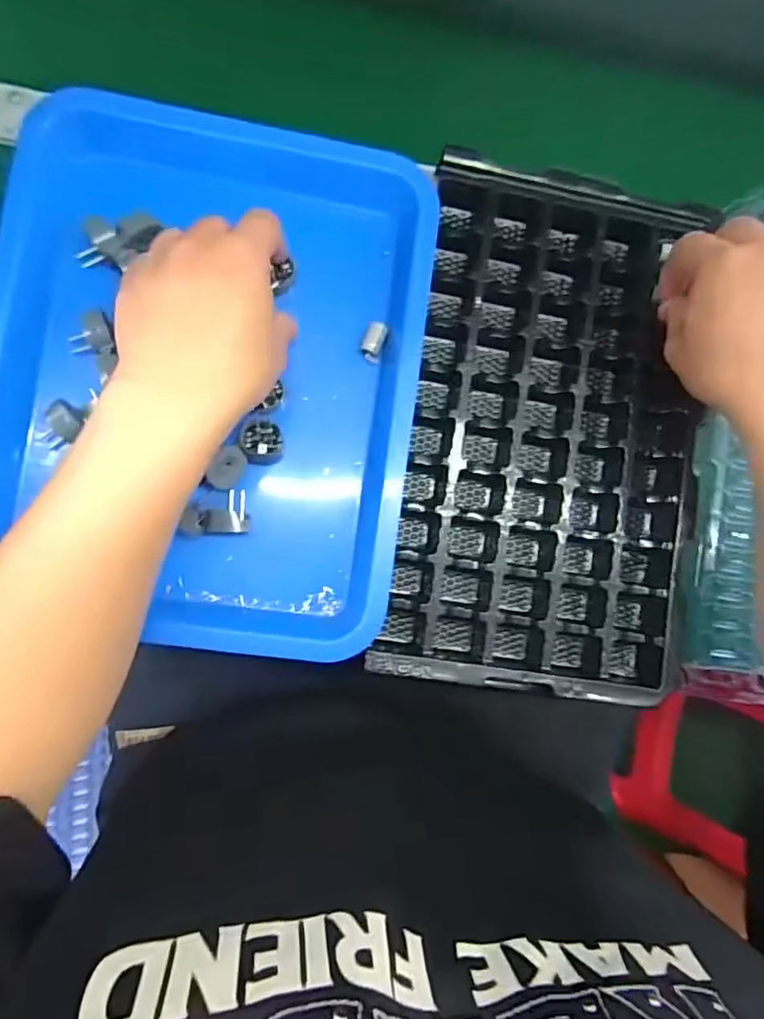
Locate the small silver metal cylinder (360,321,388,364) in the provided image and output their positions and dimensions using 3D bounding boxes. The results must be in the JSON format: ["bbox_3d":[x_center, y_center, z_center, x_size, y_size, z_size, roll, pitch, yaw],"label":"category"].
[{"bbox_3d":[-0.006,-0.115,0.388,0.014,0.014,0.022,19,82,-5],"label":"small silver metal cylinder"}]

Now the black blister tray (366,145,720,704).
[{"bbox_3d":[0.115,-0.050,0.393,0.193,0.050,0.334,9,83,-6],"label":"black blister tray"}]

